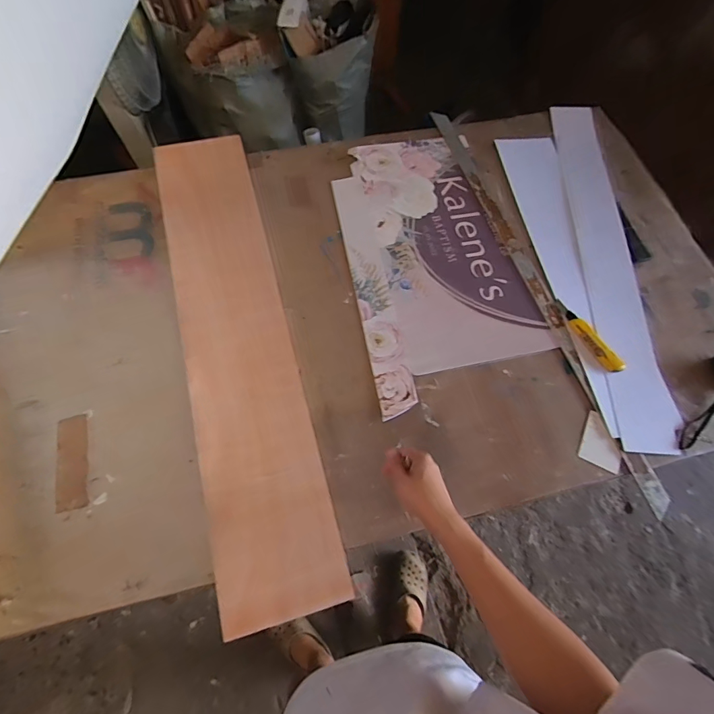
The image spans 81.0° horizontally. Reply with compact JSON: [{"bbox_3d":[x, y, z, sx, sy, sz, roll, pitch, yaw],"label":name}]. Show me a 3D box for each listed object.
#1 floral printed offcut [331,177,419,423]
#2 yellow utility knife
[{"bbox_3d":[0.029,-0.151,0.867,0.073,0.010,0.559,-10,68,-6],"label":"floral printed offcut"},{"bbox_3d":[0.457,-0.042,0.825,0.034,0.022,0.172,-29,72,-13],"label":"yellow utility knife"}]

